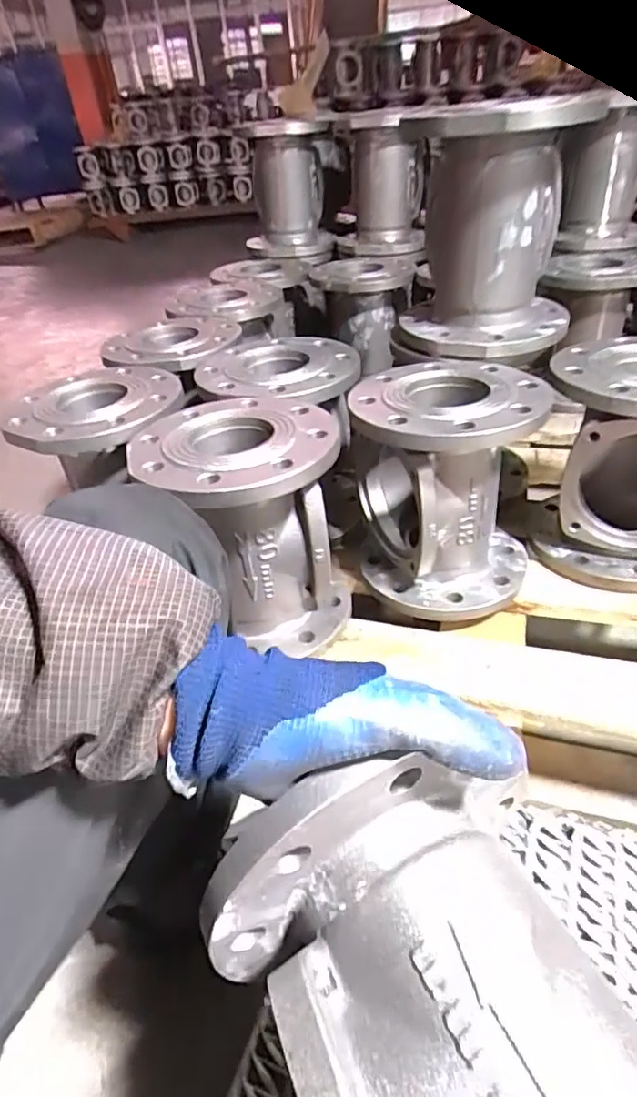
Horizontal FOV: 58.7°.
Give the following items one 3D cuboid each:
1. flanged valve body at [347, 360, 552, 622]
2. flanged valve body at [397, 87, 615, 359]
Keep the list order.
[{"bbox_3d":[0.135,-0.067,0.617,0.187,0.217,0.181,2,40,10],"label":"flanged valve body"},{"bbox_3d":[0.191,-0.347,0.622,0.174,0.209,0.203,8,41,16],"label":"flanged valve body"}]

